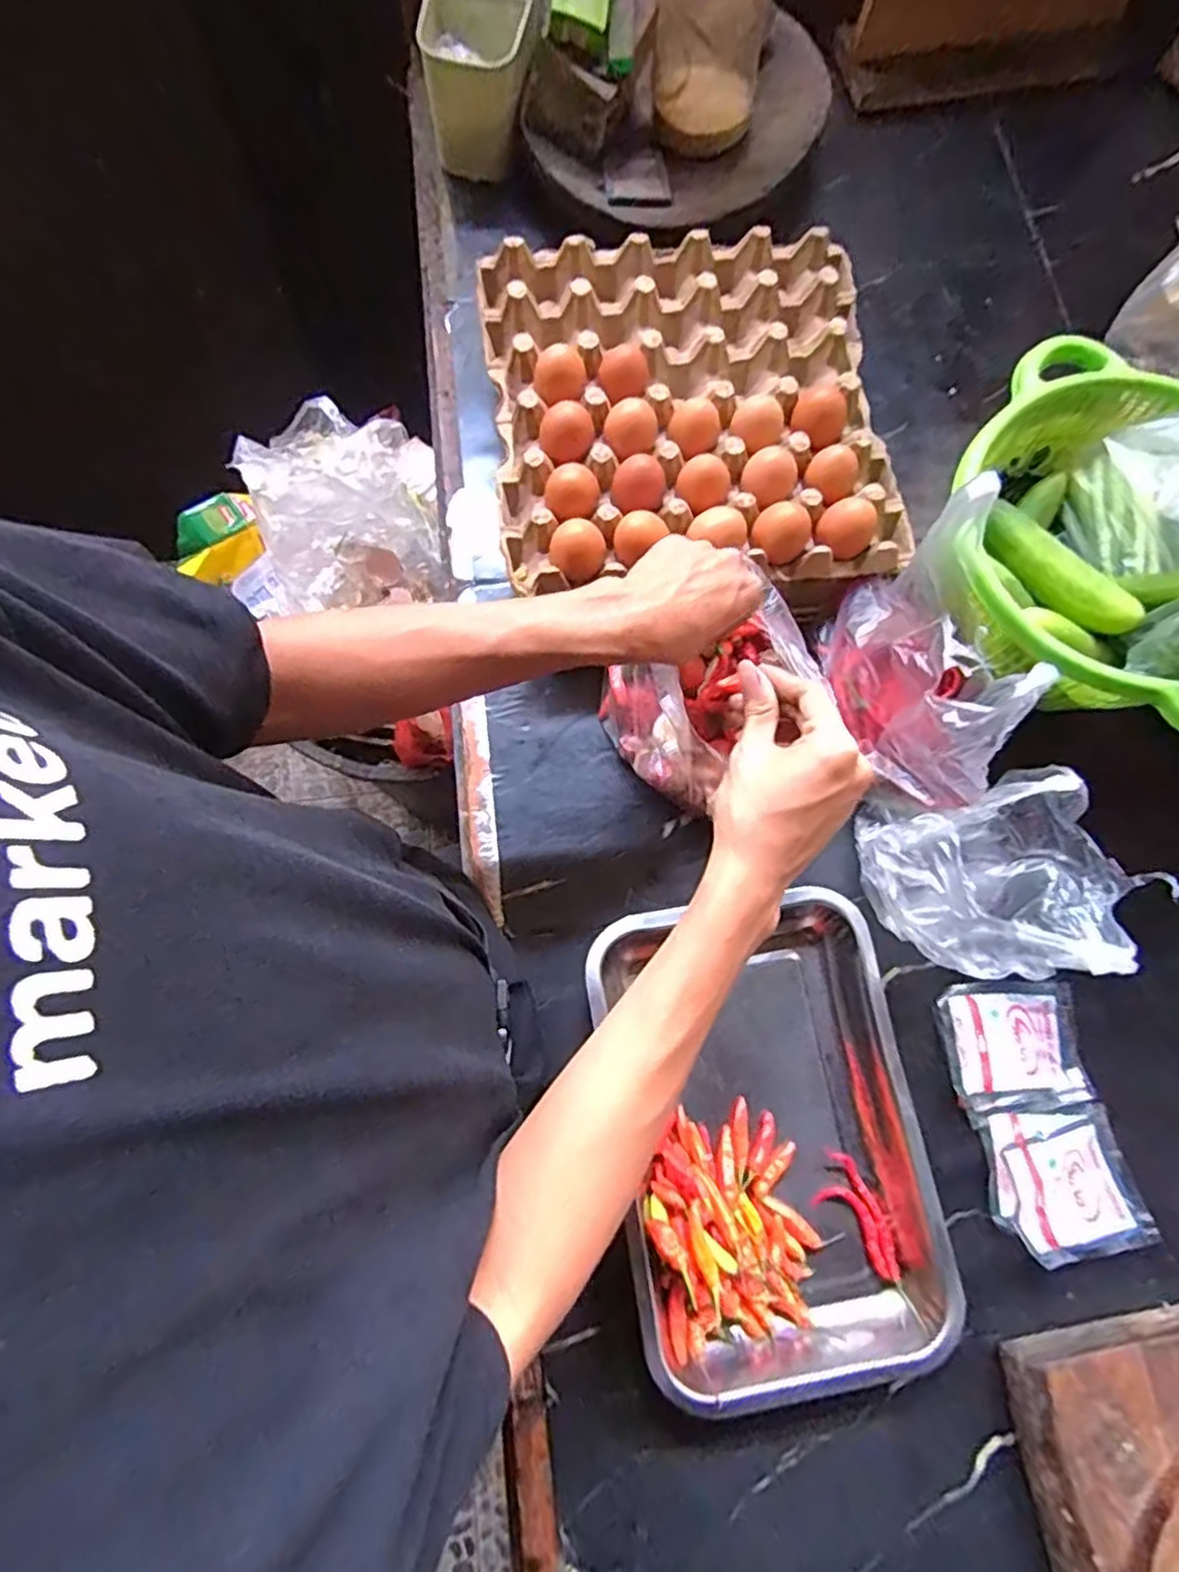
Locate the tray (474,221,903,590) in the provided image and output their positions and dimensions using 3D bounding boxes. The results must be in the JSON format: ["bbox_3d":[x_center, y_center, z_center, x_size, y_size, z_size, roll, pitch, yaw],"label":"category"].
[{"bbox_3d":[0.080,-0.302,0.560,0.302,0.044,0.303,-5,76,-3],"label":"tray"}]

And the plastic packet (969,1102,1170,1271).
[{"bbox_3d":[0.329,0.274,0.494,0.098,0.020,0.094,-10,76,-4],"label":"plastic packet"}]

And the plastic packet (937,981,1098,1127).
[{"bbox_3d":[0.306,0.189,0.518,0.096,0.019,0.088,-7,76,-3],"label":"plastic packet"}]

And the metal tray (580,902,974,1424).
[{"bbox_3d":[0.123,0.234,0.488,0.210,0.044,0.298,-8,76,-4],"label":"metal tray"}]

